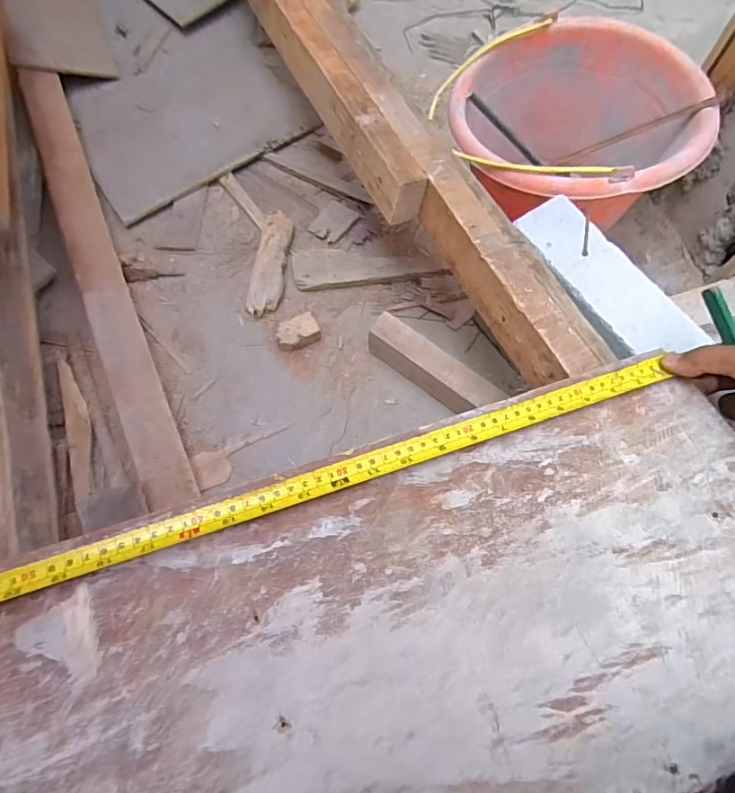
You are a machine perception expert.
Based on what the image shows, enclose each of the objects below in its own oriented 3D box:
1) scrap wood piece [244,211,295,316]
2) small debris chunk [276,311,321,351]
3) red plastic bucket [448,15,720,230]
[{"bbox_3d":[-0.139,-0.195,0.733,0.045,0.023,0.167,5,71,3],"label":"scrap wood piece"},{"bbox_3d":[-0.096,-0.087,0.697,0.058,0.028,0.040,-20,72,-5],"label":"small debris chunk"},{"bbox_3d":[0.251,-0.314,0.669,0.290,0.201,0.263,6,71,3],"label":"red plastic bucket"}]

